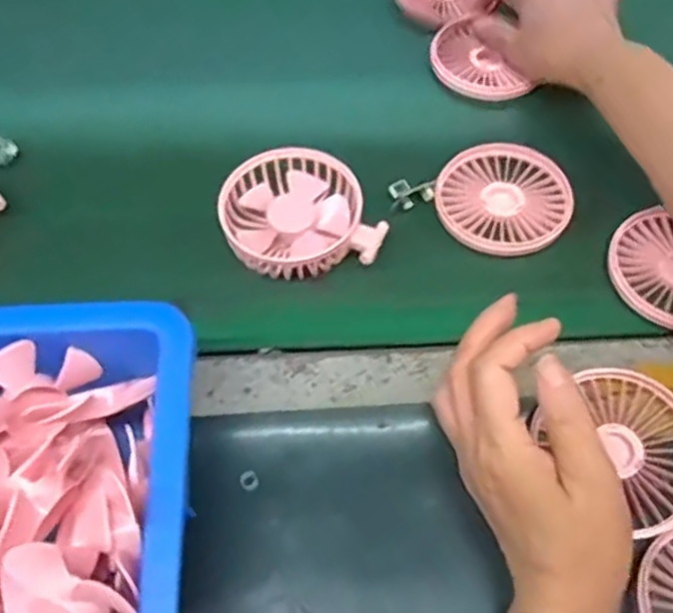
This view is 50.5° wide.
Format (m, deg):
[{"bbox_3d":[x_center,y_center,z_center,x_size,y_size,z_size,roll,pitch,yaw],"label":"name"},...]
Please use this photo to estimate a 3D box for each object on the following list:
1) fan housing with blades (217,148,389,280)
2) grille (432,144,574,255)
[{"bbox_3d":[-0.025,-0.056,0.467,0.094,0.030,0.100,-24,62,-13],"label":"fan housing with blades"},{"bbox_3d":[0.110,-0.073,0.476,0.087,0.010,0.087,0,59,1],"label":"grille"}]

